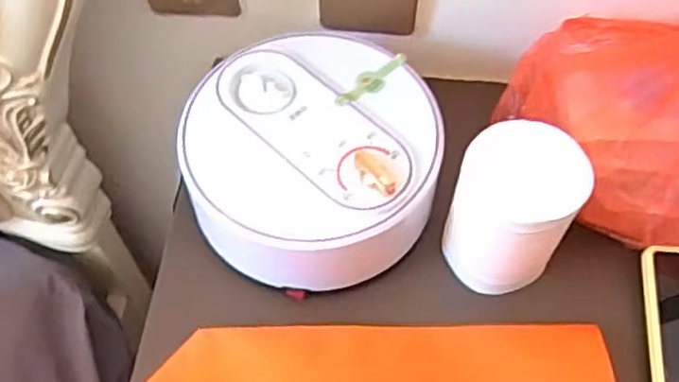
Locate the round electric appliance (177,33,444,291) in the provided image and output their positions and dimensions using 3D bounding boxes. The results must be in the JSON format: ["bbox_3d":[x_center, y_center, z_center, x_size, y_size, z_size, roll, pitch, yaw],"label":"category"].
[{"bbox_3d":[-0.021,-0.023,0.559,0.189,0.087,0.177,0,58,0],"label":"round electric appliance"}]

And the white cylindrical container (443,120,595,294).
[{"bbox_3d":[0.127,0.016,0.518,0.085,0.109,0.083,0,58,0],"label":"white cylindrical container"}]

